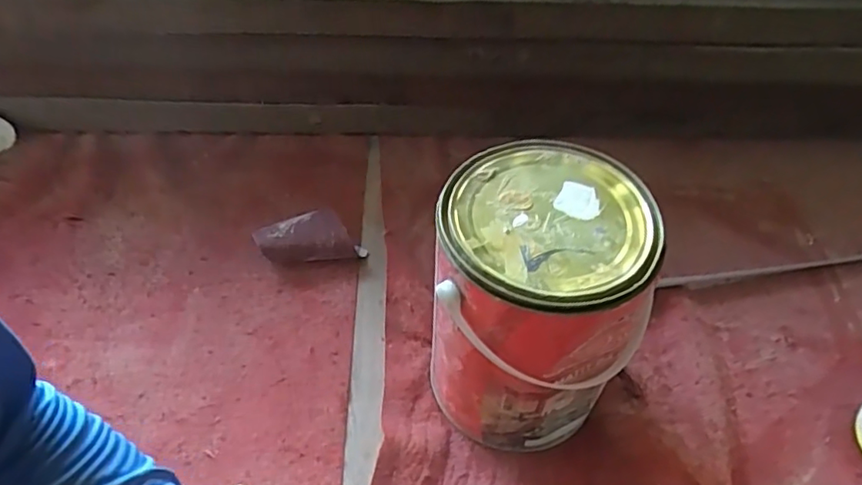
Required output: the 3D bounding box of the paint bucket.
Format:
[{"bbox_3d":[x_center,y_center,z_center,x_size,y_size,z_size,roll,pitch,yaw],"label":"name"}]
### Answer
[{"bbox_3d":[0.085,0.062,0.532,0.161,0.243,0.167,1,50,-1],"label":"paint bucket"}]

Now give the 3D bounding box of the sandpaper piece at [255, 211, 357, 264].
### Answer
[{"bbox_3d":[-0.155,-0.006,0.719,0.113,0.045,0.058,-5,50,-7],"label":"sandpaper piece"}]

